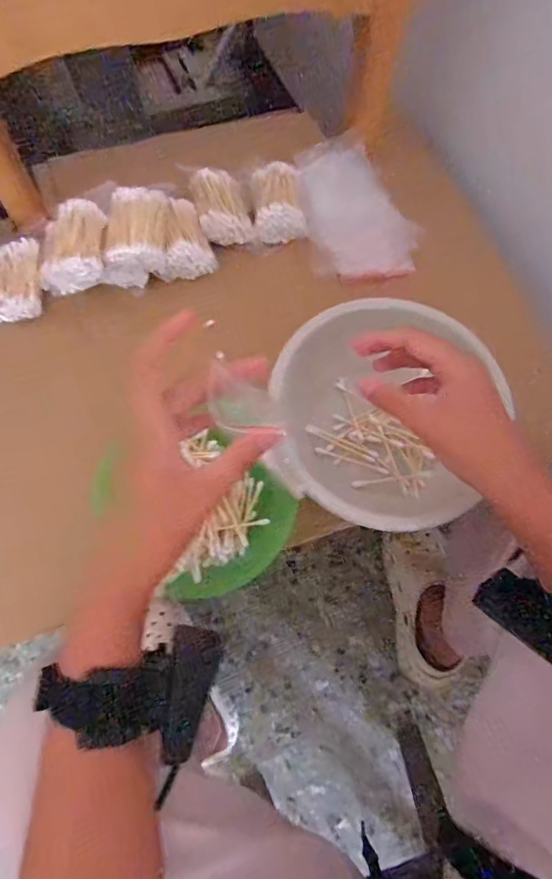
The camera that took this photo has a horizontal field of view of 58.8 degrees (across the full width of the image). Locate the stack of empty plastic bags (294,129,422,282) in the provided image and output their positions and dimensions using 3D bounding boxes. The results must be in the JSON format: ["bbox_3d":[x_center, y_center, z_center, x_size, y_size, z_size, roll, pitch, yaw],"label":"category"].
[{"bbox_3d":[0.081,-0.241,0.525,0.108,0.018,0.155,-28,94,-3],"label":"stack of empty plastic bags"}]

